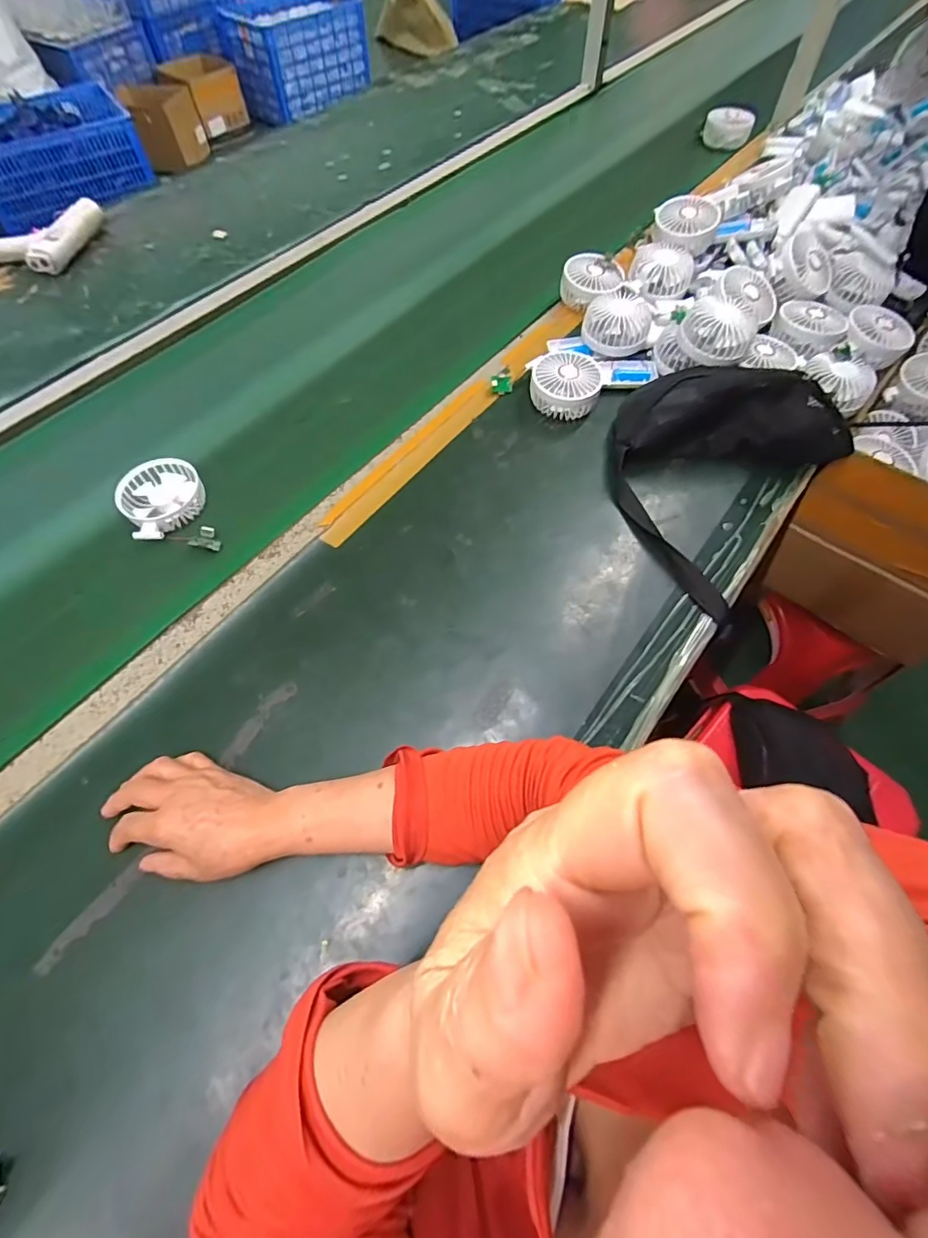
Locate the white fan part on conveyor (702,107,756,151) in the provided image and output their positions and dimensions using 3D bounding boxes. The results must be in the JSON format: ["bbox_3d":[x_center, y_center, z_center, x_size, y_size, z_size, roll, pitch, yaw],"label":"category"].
[{"bbox_3d":[0.497,-0.925,0.953,0.102,0.063,0.031,40,69,20],"label":"white fan part on conveyor"}]

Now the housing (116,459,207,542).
[{"bbox_3d":[-0.348,-0.141,0.582,0.089,0.027,0.098,-35,69,-15],"label":"housing"}]

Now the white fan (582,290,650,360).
[{"bbox_3d":[0.207,-0.394,0.667,0.084,0.062,0.083,0,62,1],"label":"white fan"}]

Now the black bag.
[{"bbox_3d":[0.278,-0.185,0.569,0.241,0.086,0.296,39,71,18],"label":"black bag"}]

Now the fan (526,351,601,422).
[{"bbox_3d":[0.128,-0.299,0.638,0.086,0.040,0.083,3,83,6],"label":"fan"}]

